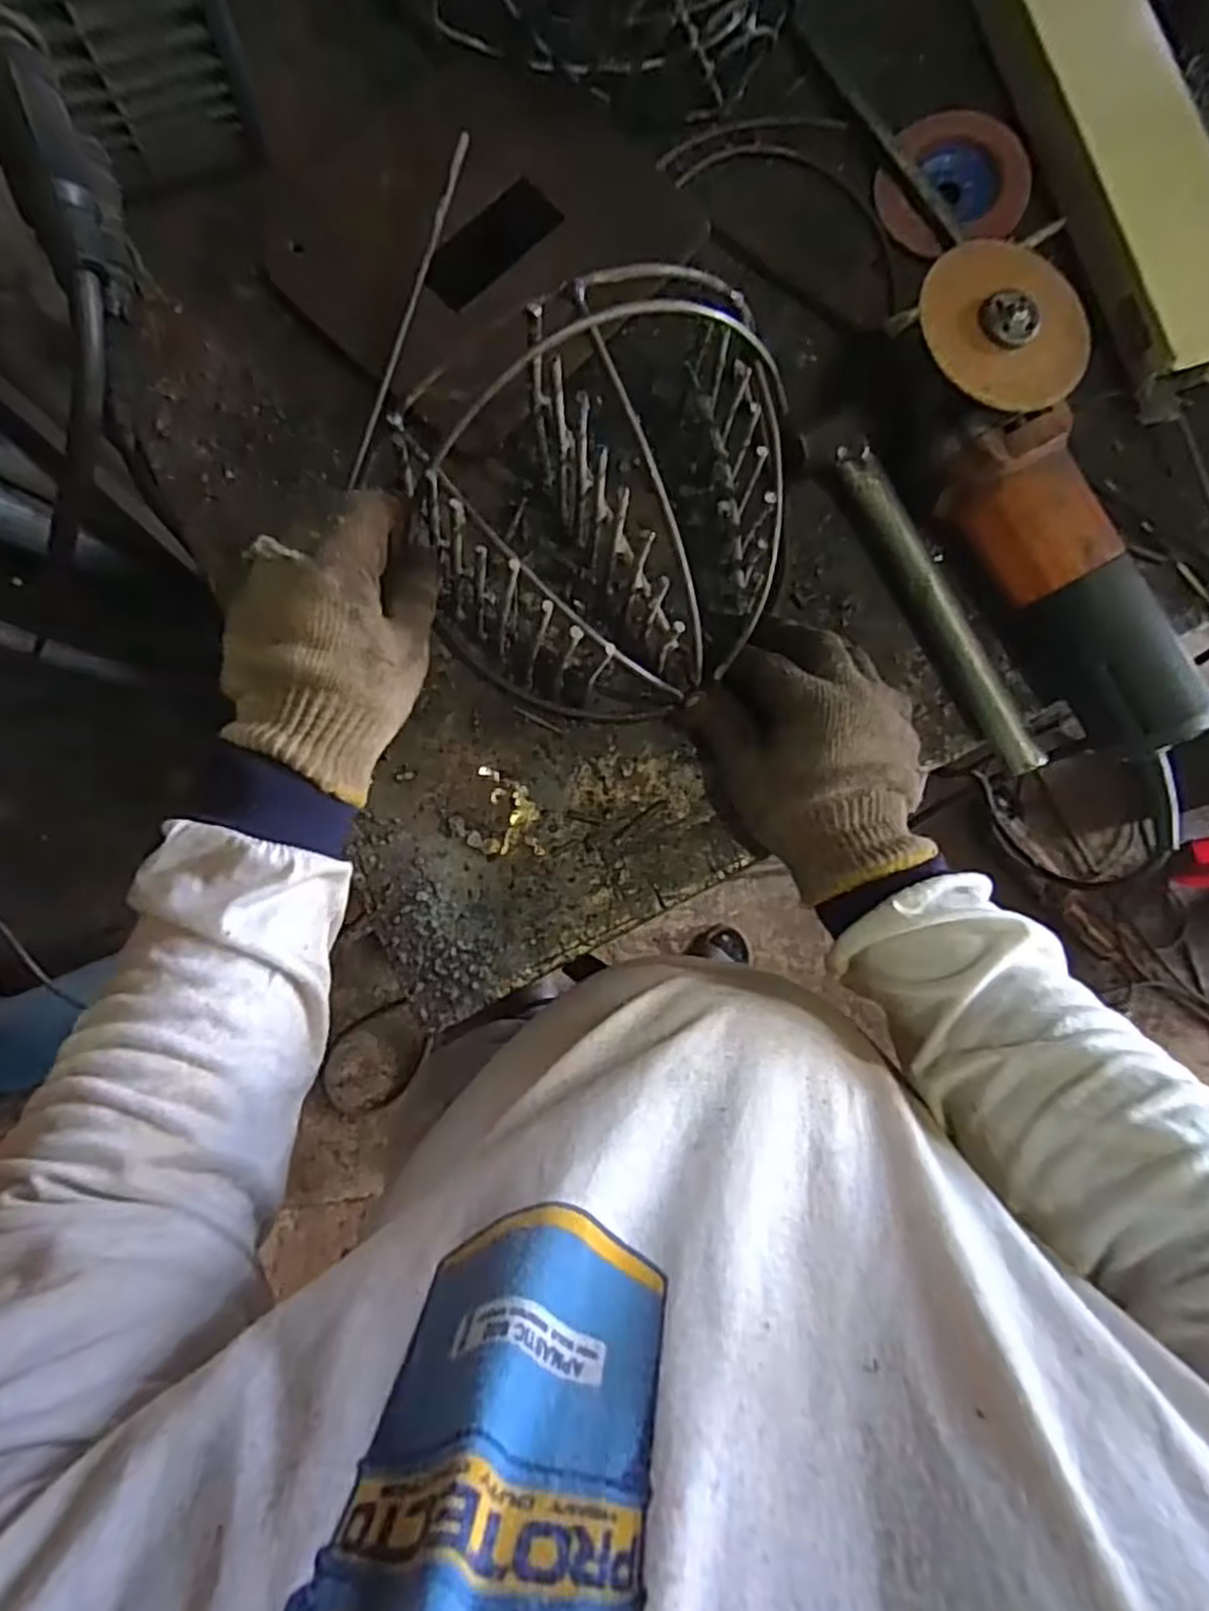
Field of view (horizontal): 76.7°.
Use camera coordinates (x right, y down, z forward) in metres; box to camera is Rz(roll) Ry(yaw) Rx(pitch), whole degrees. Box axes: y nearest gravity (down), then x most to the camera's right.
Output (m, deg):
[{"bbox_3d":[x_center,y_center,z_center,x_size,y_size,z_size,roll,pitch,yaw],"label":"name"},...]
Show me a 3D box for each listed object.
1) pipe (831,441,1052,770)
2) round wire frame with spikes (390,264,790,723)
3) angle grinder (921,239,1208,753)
[{"bbox_3d":[0.199,-0.117,0.453,0.024,0.018,0.213,-27,88,-7],"label":"pipe"},{"bbox_3d":[0.011,-0.144,0.394,0.202,0.122,0.167,-29,88,-8],"label":"round wire frame with spikes"},{"bbox_3d":[0.250,-0.161,0.427,0.102,0.078,0.282,-23,87,-7],"label":"angle grinder"}]

